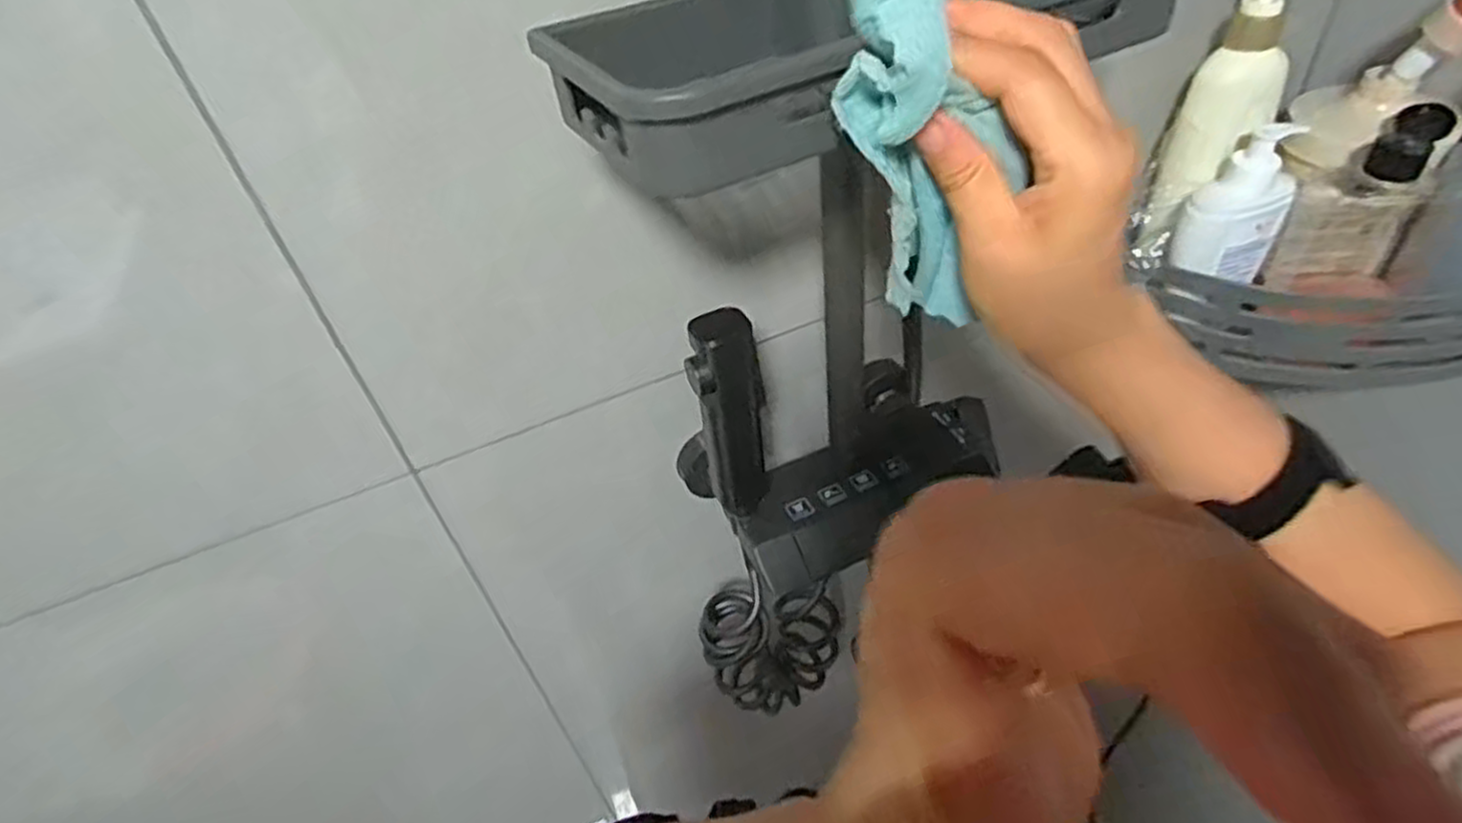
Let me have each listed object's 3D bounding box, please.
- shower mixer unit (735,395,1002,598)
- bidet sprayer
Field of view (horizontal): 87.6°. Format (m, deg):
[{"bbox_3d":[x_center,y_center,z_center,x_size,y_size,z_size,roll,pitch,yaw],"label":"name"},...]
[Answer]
[{"bbox_3d":[0.102,0.051,0.537,0.205,0.046,0.079,-22,44,-16],"label":"shower mixer unit"},{"bbox_3d":[0.001,0.005,0.465,0.037,0.138,0.032,-2,42,6],"label":"bidet sprayer"}]

